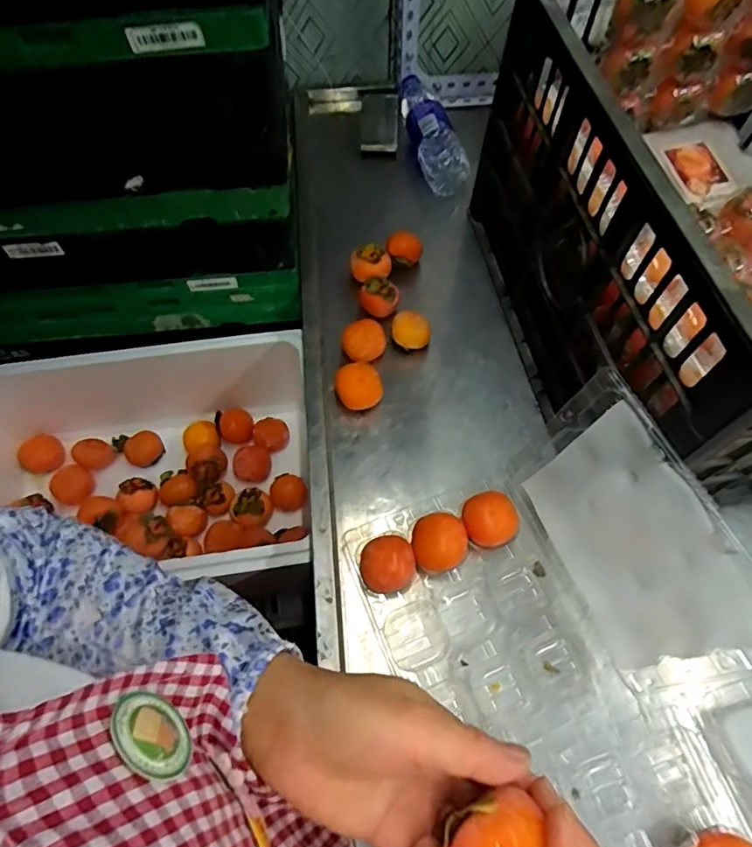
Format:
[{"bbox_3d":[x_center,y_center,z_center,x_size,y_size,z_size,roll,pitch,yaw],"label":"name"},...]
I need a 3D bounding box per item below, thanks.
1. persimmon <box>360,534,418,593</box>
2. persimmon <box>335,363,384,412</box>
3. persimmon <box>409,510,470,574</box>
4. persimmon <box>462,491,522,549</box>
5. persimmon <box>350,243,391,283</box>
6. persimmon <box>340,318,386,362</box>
[{"bbox_3d":[0.011,0.134,0.501,0.051,0.044,0.049,0,63,0],"label":"persimmon"},{"bbox_3d":[-0.018,-0.038,0.593,0.050,0.047,0.043,-10,63,-5],"label":"persimmon"},{"bbox_3d":[0.060,0.115,0.510,0.051,0.038,0.052,0,63,0],"label":"persimmon"},{"bbox_3d":[0.112,0.096,0.520,0.051,0.040,0.051,-24,65,-12],"label":"persimmon"},{"bbox_3d":[-0.007,-0.200,0.672,0.052,0.039,0.044,-1,63,0],"label":"persimmon"},{"bbox_3d":[-0.013,-0.092,0.622,0.050,0.044,0.043,-8,63,-4],"label":"persimmon"}]

